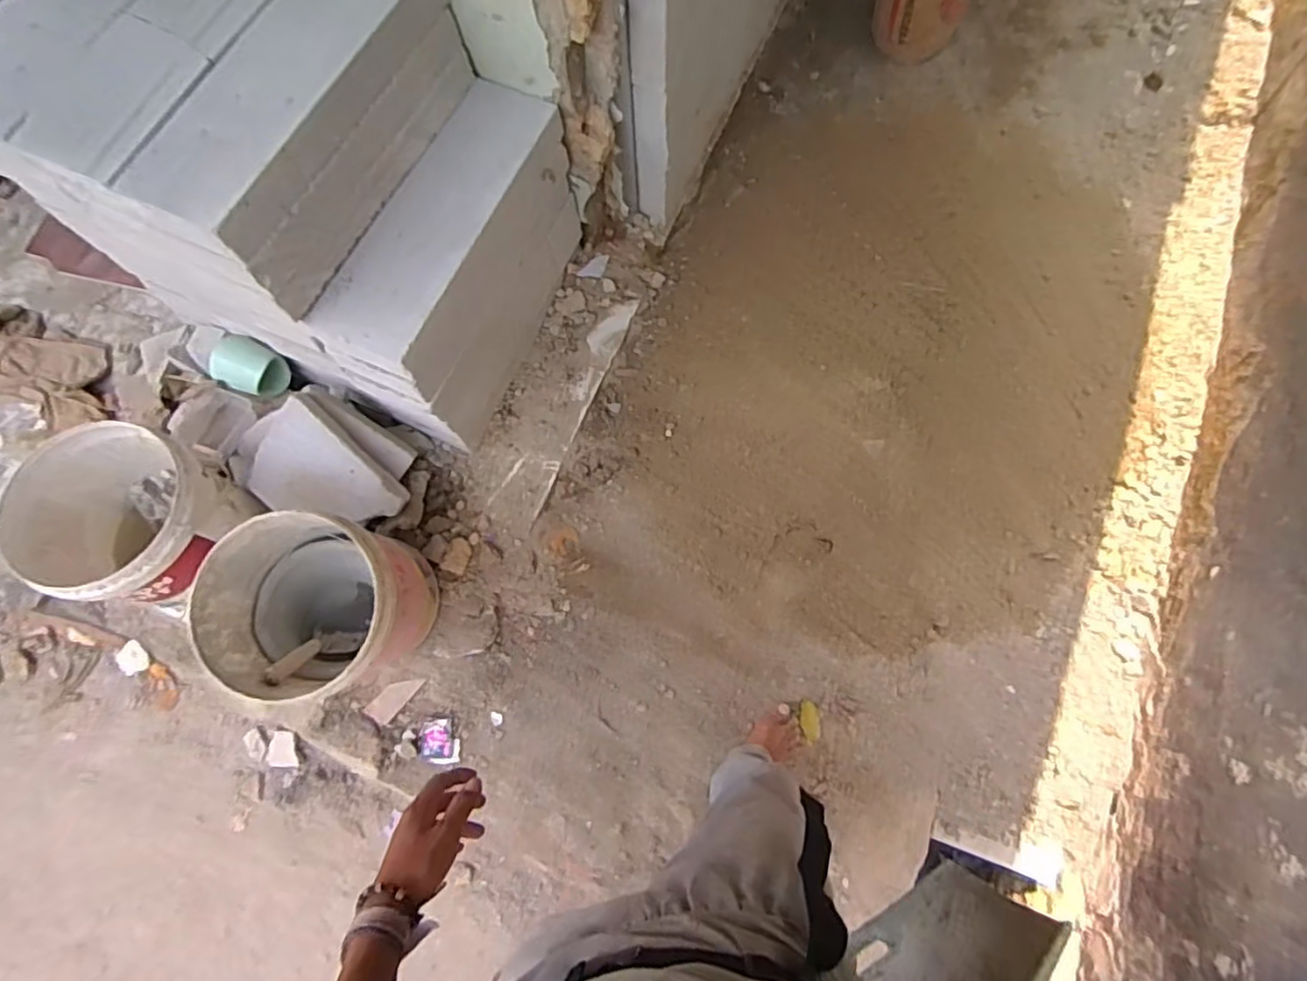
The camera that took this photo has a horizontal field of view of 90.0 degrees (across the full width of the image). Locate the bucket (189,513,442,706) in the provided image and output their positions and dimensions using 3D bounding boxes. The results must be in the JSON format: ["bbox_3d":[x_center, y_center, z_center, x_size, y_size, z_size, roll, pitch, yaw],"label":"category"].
[{"bbox_3d":[-0.597,0.231,1.225,0.296,0.380,0.298,0,70,0],"label":"bucket"}]

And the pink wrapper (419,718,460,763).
[{"bbox_3d":[-0.460,0.540,1.407,0.082,0.007,0.091,0,84,-17],"label":"pink wrapper"}]

